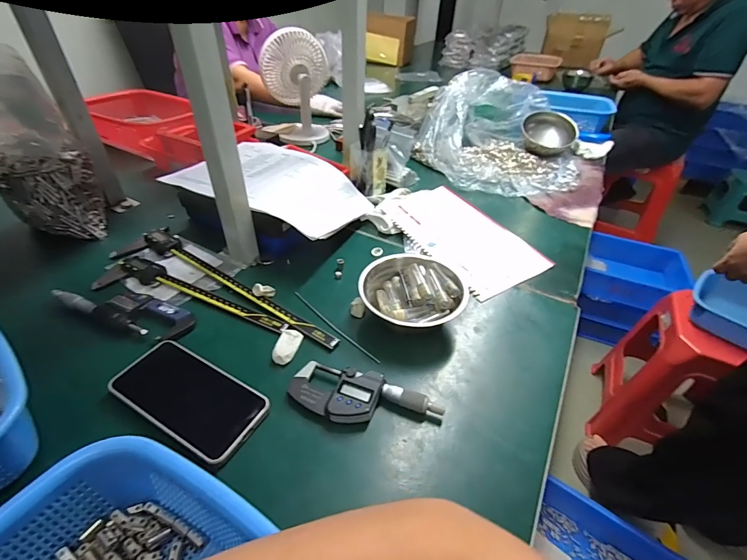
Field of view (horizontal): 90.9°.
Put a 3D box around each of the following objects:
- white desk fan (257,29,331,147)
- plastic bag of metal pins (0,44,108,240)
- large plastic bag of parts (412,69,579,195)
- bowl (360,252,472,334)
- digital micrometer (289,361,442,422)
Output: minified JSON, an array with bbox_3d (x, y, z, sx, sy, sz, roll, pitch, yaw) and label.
[{"bbox_3d":[-0.189,-0.470,0.910,0.158,0.233,0.110,-7,41,-10],"label":"white desk fan"},{"bbox_3d":[-0.487,-0.182,0.528,0.117,0.266,0.092,-30,28,-34],"label":"plastic bag of metal pins"},{"bbox_3d":[0.313,-0.370,0.850,0.350,0.132,0.431,20,43,20],"label":"large plastic bag of parts"},{"bbox_3d":[0.046,0.021,0.451,0.124,0.048,0.105,-15,43,-19],"label":"bowl"},{"bbox_3d":[-0.010,0.117,0.364,0.148,0.025,0.052,13,41,12],"label":"digital micrometer"}]

